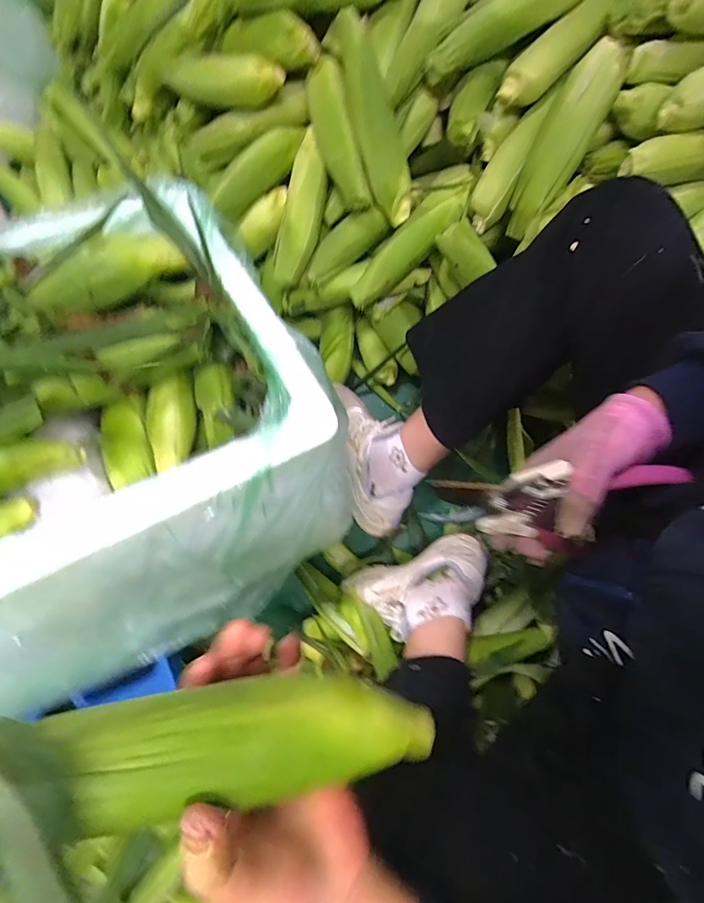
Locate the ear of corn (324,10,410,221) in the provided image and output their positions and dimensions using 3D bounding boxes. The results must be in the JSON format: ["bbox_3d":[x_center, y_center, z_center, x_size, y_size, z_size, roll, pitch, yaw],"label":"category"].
[{"bbox_3d":[0.030,-0.450,0.575,0.058,0.074,0.245,-24,111,-5],"label":"ear of corn"}]

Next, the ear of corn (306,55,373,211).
[{"bbox_3d":[-0.023,-0.448,0.591,0.056,0.065,0.194,-23,111,-5],"label":"ear of corn"}]

